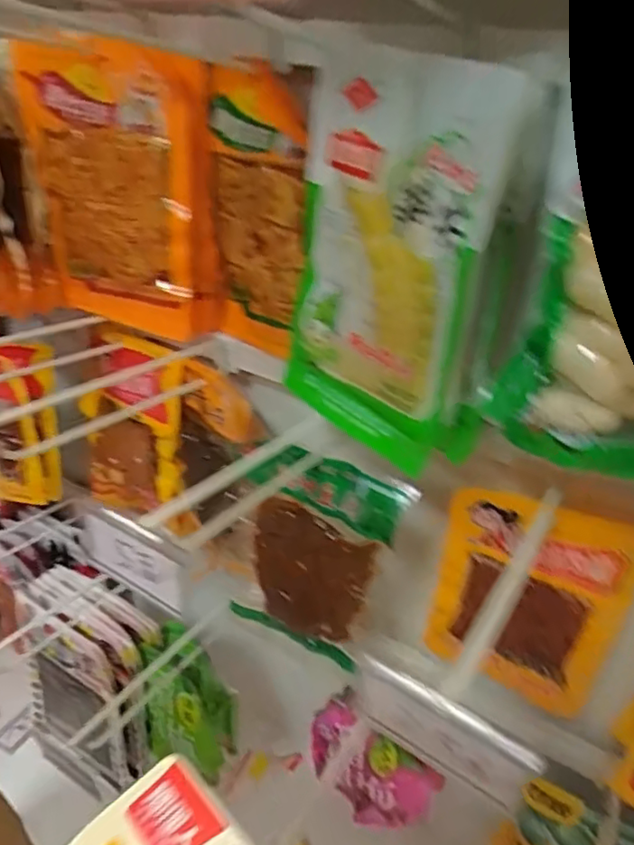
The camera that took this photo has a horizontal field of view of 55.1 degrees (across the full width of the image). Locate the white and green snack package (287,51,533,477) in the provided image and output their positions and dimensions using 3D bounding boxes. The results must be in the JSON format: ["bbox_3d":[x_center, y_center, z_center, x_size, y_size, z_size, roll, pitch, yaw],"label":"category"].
[{"bbox_3d":[0.045,-0.102,0.419,0.040,0.246,0.165,-17,37,-35],"label":"white and green snack package"}]

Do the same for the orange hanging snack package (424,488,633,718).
[{"bbox_3d":[0.171,0.145,0.505,0.138,0.187,0.033,14,30,14],"label":"orange hanging snack package"}]

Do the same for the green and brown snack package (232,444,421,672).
[{"bbox_3d":[-0.003,0.126,0.550,0.126,0.232,0.022,24,36,16],"label":"green and brown snack package"}]

